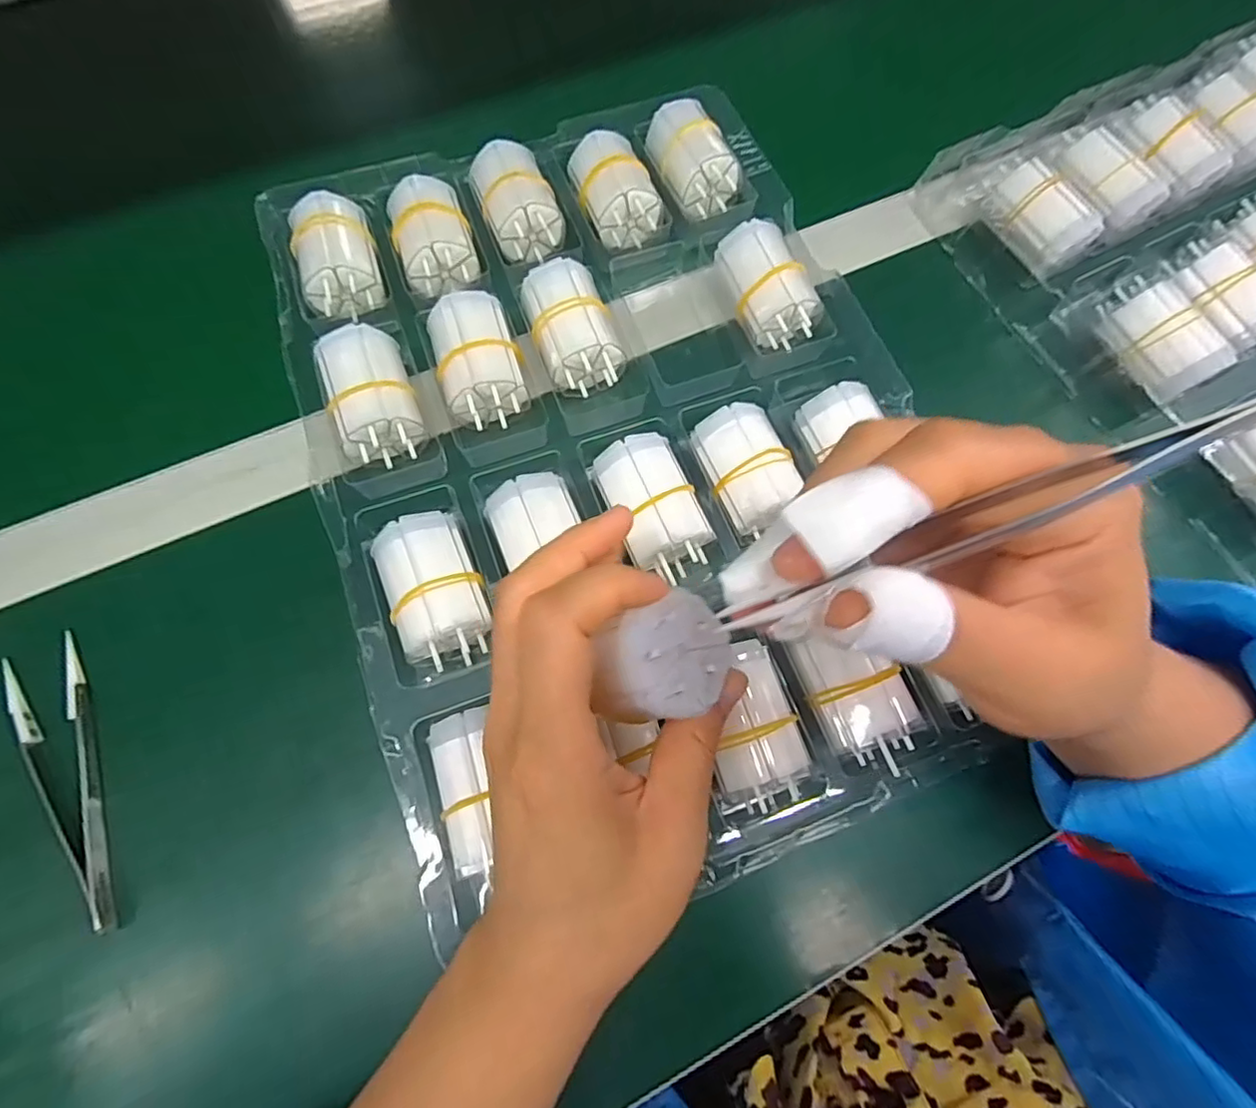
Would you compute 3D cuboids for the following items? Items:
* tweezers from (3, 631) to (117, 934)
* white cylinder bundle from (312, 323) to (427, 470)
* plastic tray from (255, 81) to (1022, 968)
[{"bbox_3d":[-0.236,0.095,0.253,0.028,0.013,0.122,-22,73,-9],"label":"tweezers"},{"bbox_3d":[-0.122,-0.078,0.294,0.036,0.030,0.061,-17,73,-7],"label":"white cylinder bundle"},{"bbox_3d":[-0.004,-0.062,0.302,0.277,0.040,0.398,-20,73,-8],"label":"plastic tray"}]

